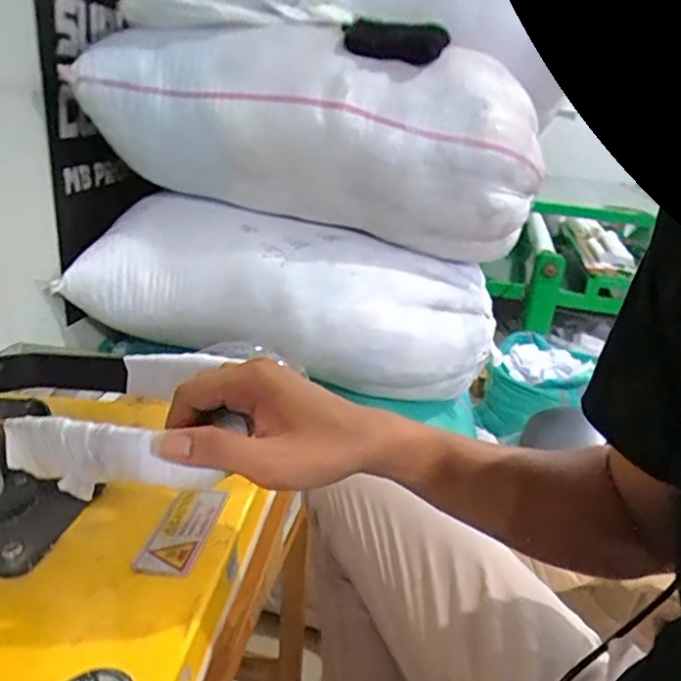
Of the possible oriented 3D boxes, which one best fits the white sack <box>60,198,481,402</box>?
[{"bbox_3d":[-0.105,-0.086,1.235,0.845,0.305,0.253,8,21,7],"label":"white sack"}]

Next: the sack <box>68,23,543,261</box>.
[{"bbox_3d":[-0.045,-0.405,1.174,0.824,0.359,0.291,10,22,11],"label":"sack"}]

